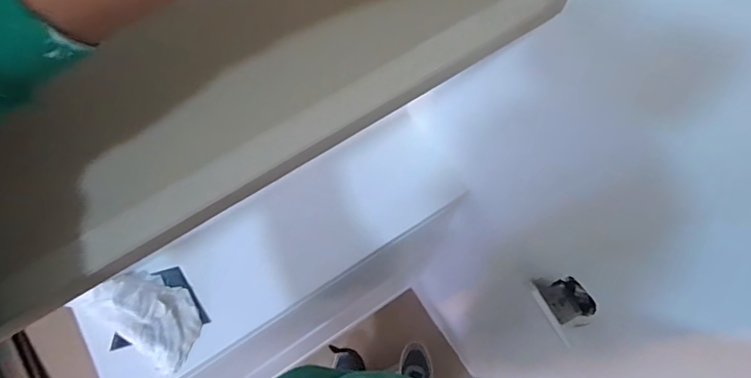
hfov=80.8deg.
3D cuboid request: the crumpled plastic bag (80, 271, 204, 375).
[{"bbox_3d":[-0.326,0.180,0.640,0.160,0.054,0.104,37,74,13],"label":"crumpled plastic bag"}]

